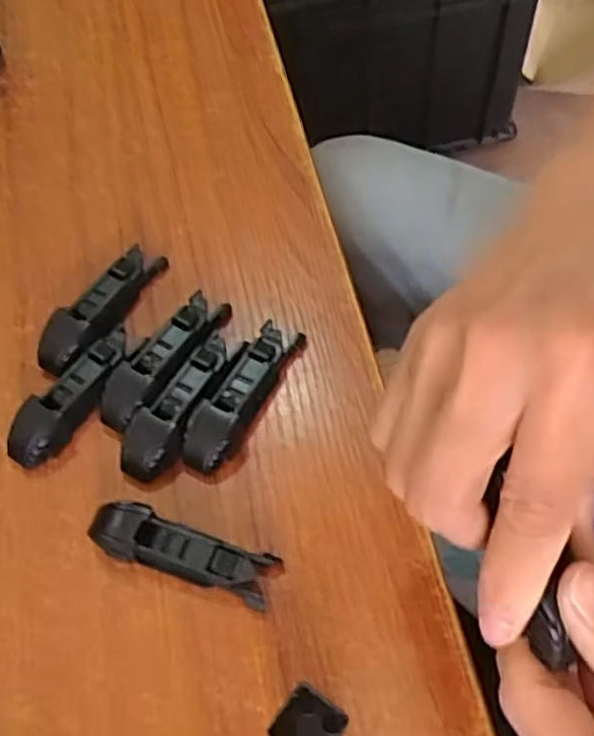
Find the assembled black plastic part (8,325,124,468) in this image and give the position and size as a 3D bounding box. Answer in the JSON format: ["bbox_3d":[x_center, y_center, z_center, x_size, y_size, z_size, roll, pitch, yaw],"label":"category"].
[{"bbox_3d":[-0.094,0.011,0.300,0.019,0.015,0.067,33,68,20],"label":"assembled black plastic part"}]

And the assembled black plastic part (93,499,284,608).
[{"bbox_3d":[-0.043,0.067,0.266,0.070,0.015,0.019,15,63,12],"label":"assembled black plastic part"}]

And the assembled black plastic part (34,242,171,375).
[{"bbox_3d":[-0.088,-0.029,0.322,0.025,0.014,0.071,27,66,18],"label":"assembled black plastic part"}]

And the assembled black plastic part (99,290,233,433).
[{"bbox_3d":[-0.057,-0.005,0.307,0.023,0.011,0.072,29,66,19],"label":"assembled black plastic part"}]

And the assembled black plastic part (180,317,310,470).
[{"bbox_3d":[-0.023,0.010,0.298,0.019,0.014,0.071,26,65,17],"label":"assembled black plastic part"}]

